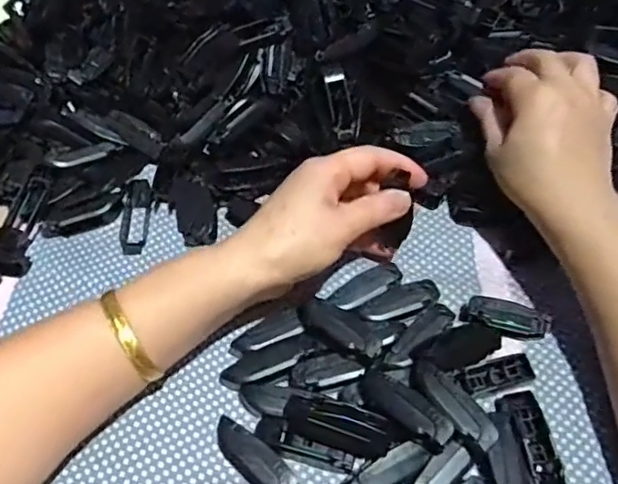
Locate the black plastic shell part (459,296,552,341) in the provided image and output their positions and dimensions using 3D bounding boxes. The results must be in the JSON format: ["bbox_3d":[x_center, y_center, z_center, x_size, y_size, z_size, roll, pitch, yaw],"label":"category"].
[{"bbox_3d":[0.120,0.047,0.358,0.051,0.018,0.017,13,58,11],"label":"black plastic shell part"}]

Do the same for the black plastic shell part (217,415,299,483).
[{"bbox_3d":[-0.030,0.117,0.316,0.052,0.017,0.018,35,65,22],"label":"black plastic shell part"}]

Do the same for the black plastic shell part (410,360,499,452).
[{"bbox_3d":[0.075,0.085,0.312,0.018,0.012,0.058,-31,51,-20],"label":"black plastic shell part"}]

